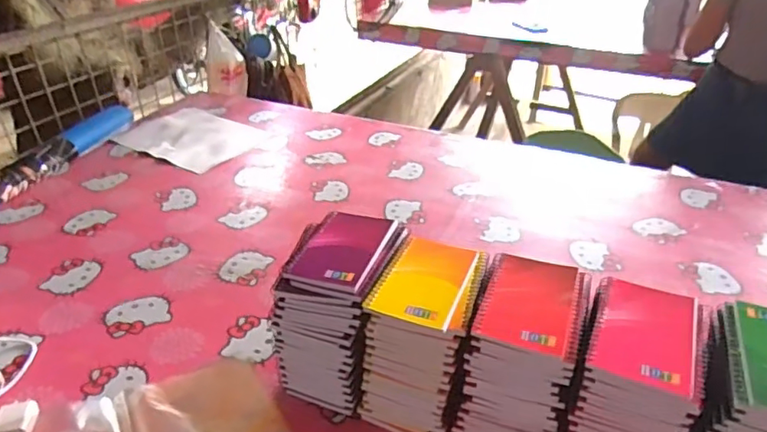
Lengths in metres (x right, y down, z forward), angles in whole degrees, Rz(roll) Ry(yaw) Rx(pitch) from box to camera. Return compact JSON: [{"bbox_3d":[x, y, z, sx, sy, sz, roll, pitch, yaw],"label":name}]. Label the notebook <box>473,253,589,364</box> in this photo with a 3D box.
[{"bbox_3d":[0.146,0.080,0.534,0.095,0.011,0.126,11,34,16],"label":"notebook"}]

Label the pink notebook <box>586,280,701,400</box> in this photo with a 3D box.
[{"bbox_3d":[0.235,0.102,0.501,0.086,0.007,0.125,15,36,22],"label":"pink notebook"}]

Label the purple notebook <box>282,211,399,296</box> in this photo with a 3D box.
[{"bbox_3d":[-0.044,0.033,0.608,0.087,0.010,0.138,10,34,15],"label":"purple notebook"}]

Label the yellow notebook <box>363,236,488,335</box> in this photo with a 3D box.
[{"bbox_3d":[0.050,0.063,0.564,0.097,0.009,0.130,12,34,17],"label":"yellow notebook"}]

